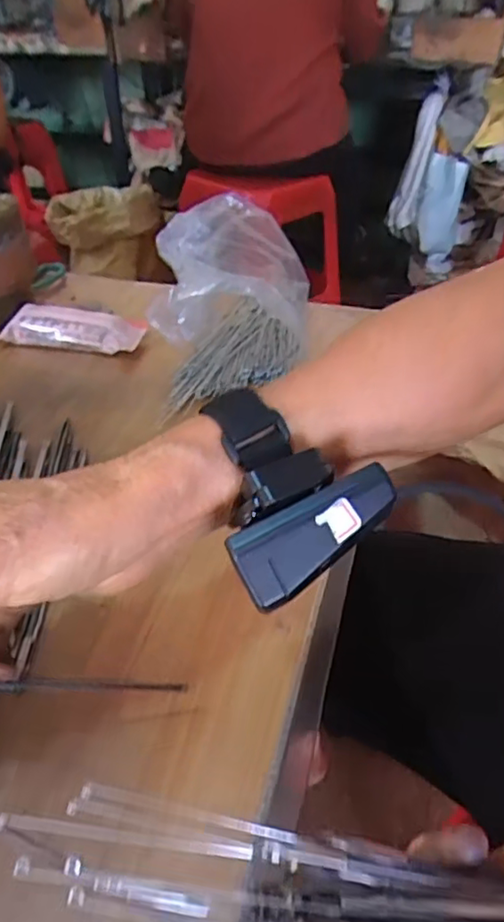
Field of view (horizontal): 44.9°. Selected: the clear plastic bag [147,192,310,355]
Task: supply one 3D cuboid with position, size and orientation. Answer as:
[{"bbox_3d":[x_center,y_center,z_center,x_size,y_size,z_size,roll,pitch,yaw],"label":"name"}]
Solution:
[{"bbox_3d":[-0.019,-0.171,0.574,0.142,0.102,0.134,2,39,4],"label":"clear plastic bag"}]

